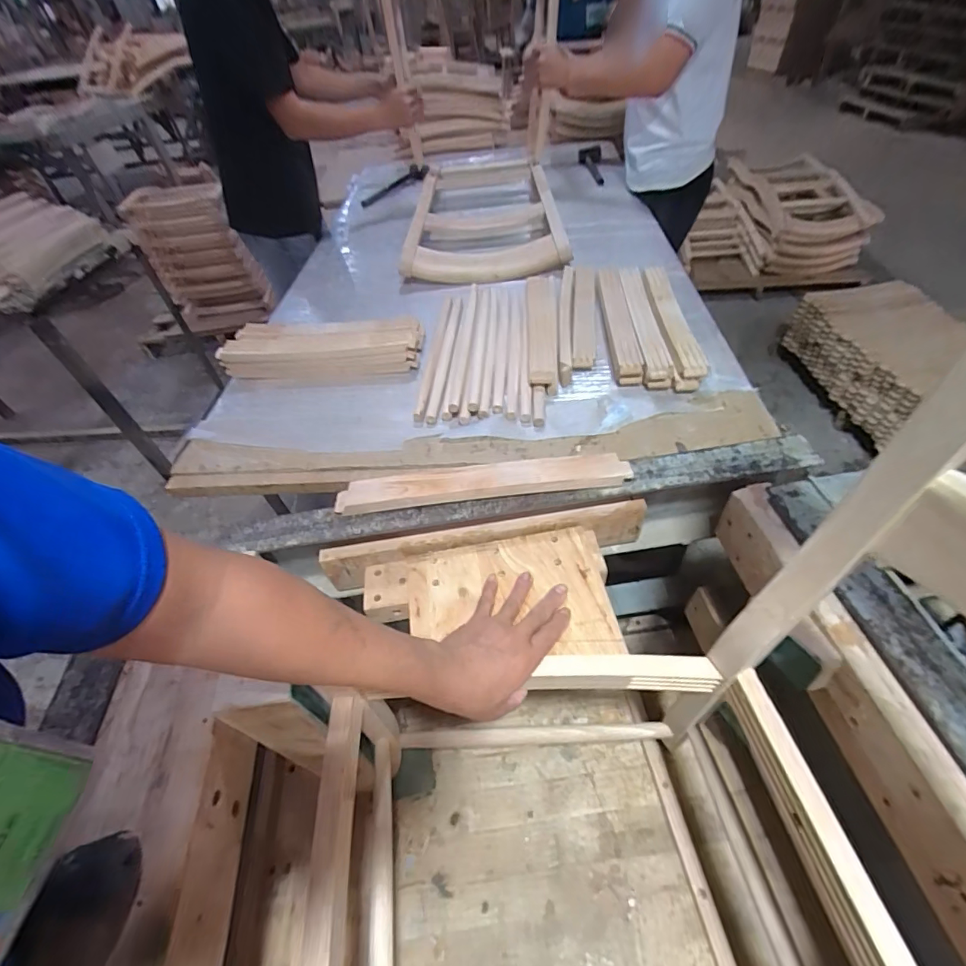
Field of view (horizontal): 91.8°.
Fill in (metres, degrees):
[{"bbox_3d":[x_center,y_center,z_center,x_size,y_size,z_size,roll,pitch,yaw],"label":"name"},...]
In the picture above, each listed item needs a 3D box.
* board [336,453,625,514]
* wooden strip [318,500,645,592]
[{"bbox_3d":[-0.003,-0.002,0.633,0.387,0.022,0.048,-6,48,1],"label":"board"},{"bbox_3d":[0.005,0.090,0.654,0.442,0.076,0.027,-9,48,-1],"label":"wooden strip"}]

